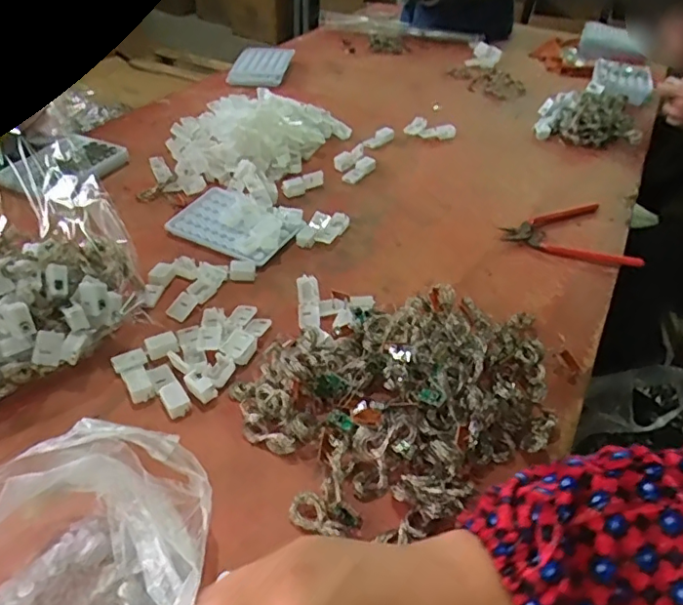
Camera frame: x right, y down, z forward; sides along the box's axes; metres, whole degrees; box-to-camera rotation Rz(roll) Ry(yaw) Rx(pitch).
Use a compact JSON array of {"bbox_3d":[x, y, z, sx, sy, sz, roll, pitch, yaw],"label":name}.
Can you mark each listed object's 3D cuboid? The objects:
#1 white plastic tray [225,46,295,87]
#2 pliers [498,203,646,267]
[{"bbox_3d":[-0.138,-0.406,0.946,0.093,0.027,0.132,7,42,4],"label":"white plastic tray"},{"bbox_3d":[0.269,-0.088,0.636,0.148,0.019,0.115,20,45,18],"label":"pliers"}]

